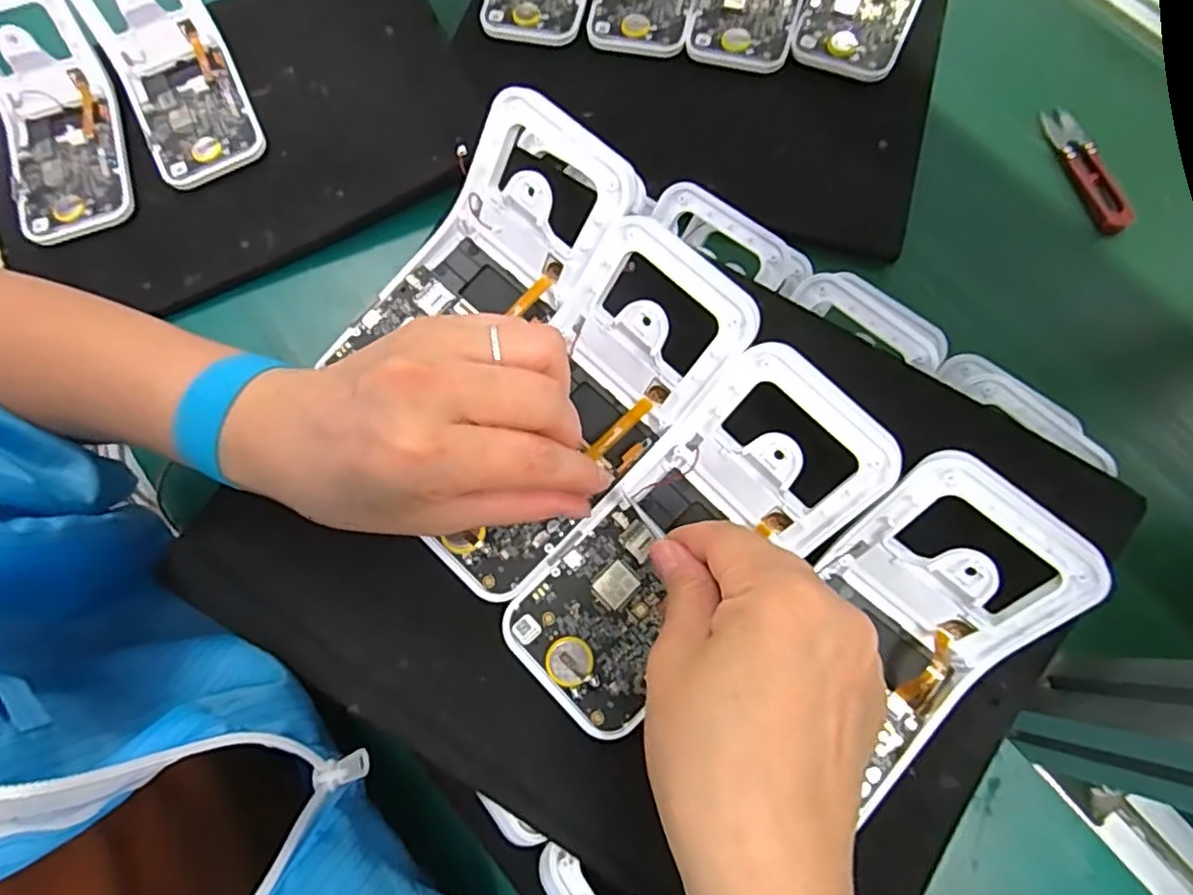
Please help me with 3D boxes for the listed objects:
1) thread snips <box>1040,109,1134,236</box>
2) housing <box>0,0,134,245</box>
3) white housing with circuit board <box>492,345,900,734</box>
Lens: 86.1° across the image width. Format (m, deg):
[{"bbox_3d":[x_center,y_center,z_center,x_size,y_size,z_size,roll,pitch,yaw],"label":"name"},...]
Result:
[{"bbox_3d":[0.340,-0.194,0.440,0.025,0.015,0.102,-12,75,-2],"label":"thread snips"},{"bbox_3d":[-0.379,-0.224,0.445,0.077,0.049,0.165,-19,87,-6],"label":"housing"},{"bbox_3d":[0.040,0.040,0.274,0.169,0.033,0.074,-44,77,6],"label":"white housing with circuit board"}]

